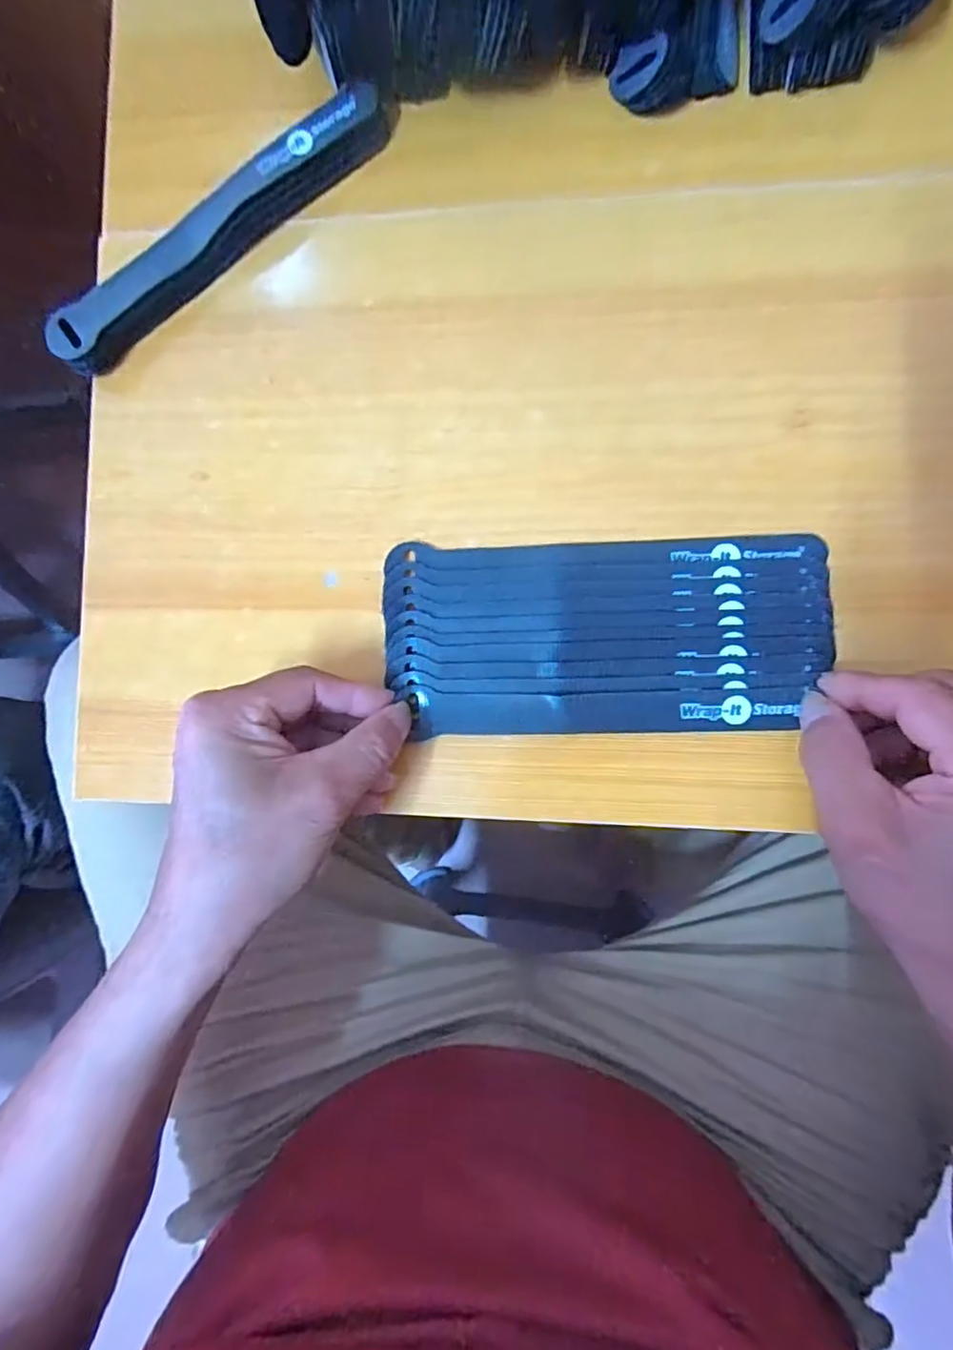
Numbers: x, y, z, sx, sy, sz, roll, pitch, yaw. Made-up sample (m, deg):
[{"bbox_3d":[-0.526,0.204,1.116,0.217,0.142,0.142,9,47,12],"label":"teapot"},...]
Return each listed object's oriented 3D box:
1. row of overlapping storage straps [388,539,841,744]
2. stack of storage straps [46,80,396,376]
[{"bbox_3d":[0.058,-0.018,0.294,0.199,0.012,0.089,-1,87,6],"label":"row of overlapping storage straps"},{"bbox_3d":[-0.128,-0.223,0.315,0.200,0.021,0.026,-36,83,4],"label":"stack of storage straps"}]

